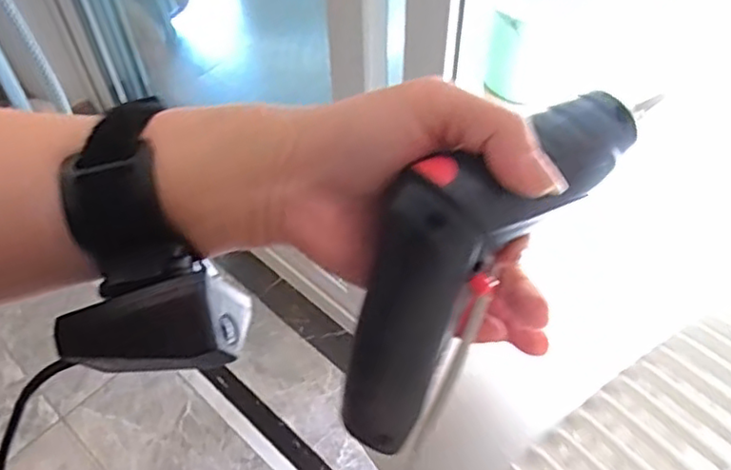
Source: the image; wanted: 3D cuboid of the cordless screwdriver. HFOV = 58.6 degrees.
[{"bbox_3d":[0.038,0.012,0.257,0.127,0.101,0.040,-39,61,-24],"label":"cordless screwdriver"}]

